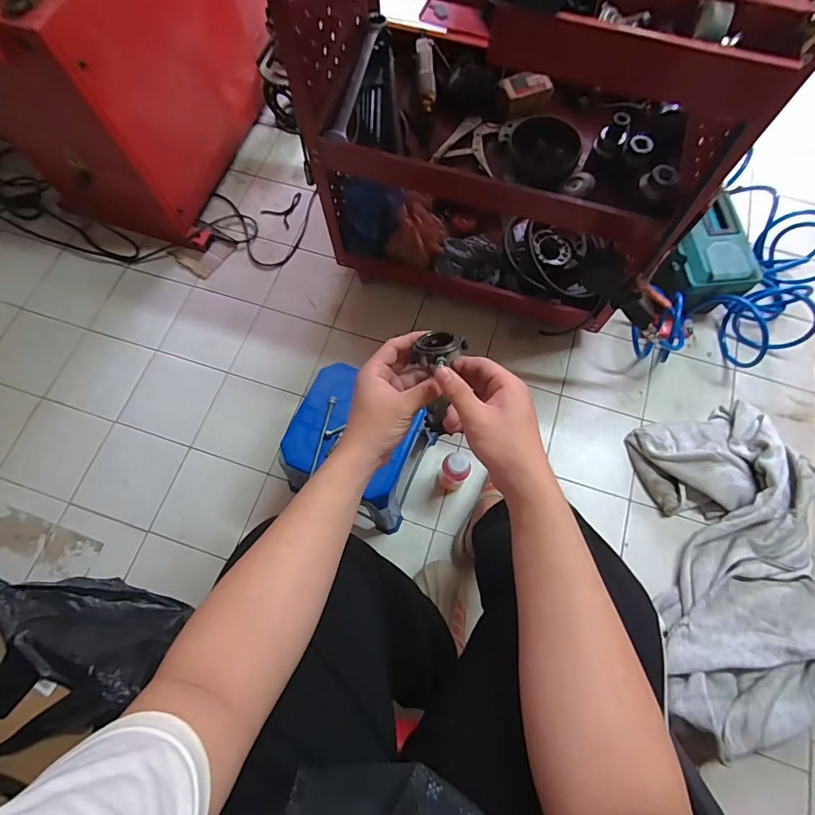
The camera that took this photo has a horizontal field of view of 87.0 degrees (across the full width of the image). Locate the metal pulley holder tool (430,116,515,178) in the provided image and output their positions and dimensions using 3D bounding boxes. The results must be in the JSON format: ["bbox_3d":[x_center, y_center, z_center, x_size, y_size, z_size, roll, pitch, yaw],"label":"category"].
[{"bbox_3d":[0.128,-0.506,0.819,0.117,0.023,0.132,23,73,7],"label":"metal pulley holder tool"}]

